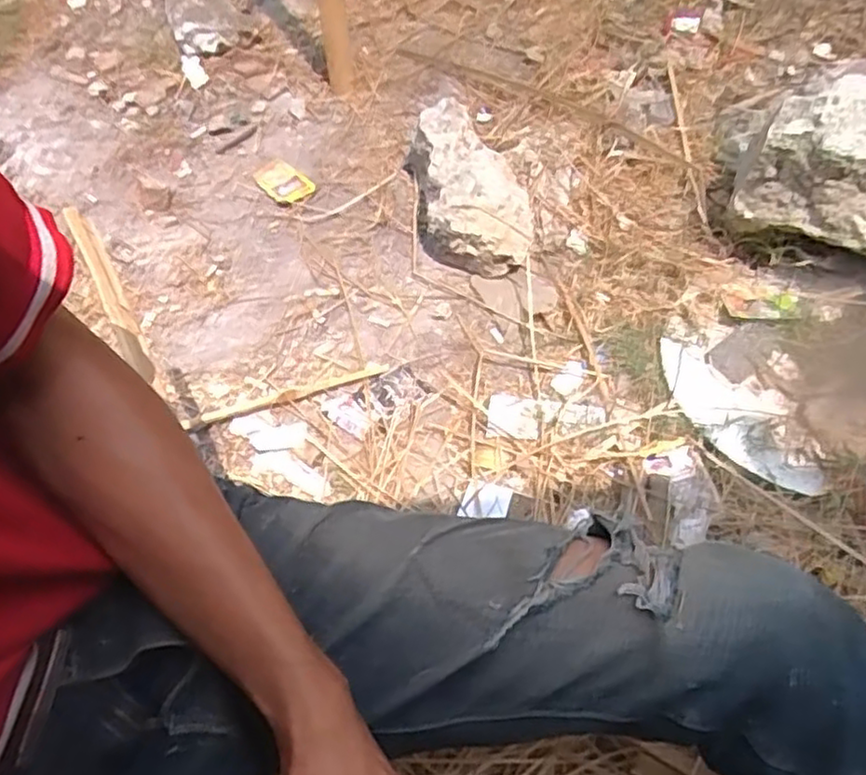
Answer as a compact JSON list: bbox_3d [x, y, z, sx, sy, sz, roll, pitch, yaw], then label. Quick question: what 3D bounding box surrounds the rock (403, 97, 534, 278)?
[{"bbox_3d":[0.062,-0.314,1.087,0.172,0.134,0.280,-7,56,-5],"label":"rock"}]

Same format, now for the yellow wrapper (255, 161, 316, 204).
[{"bbox_3d":[-0.255,-0.346,1.154,0.103,0.010,0.065,34,78,15],"label":"yellow wrapper"}]

